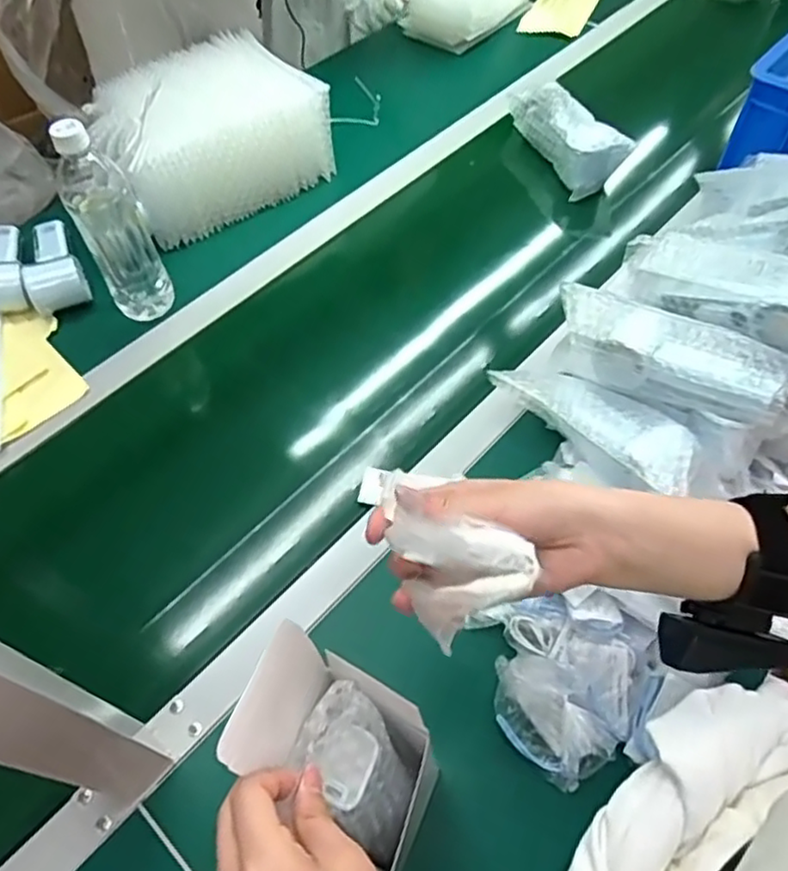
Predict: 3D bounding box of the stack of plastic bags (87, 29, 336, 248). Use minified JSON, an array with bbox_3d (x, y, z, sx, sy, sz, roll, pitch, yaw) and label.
[{"bbox_3d":[-0.250,-0.393,0.858,0.281,0.119,0.210,-34,62,-20],"label":"stack of plastic bags"}]

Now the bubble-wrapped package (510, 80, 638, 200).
[{"bbox_3d":[0.232,-0.412,0.885,0.067,0.077,0.199,-19,58,-12],"label":"bubble-wrapped package"}]

